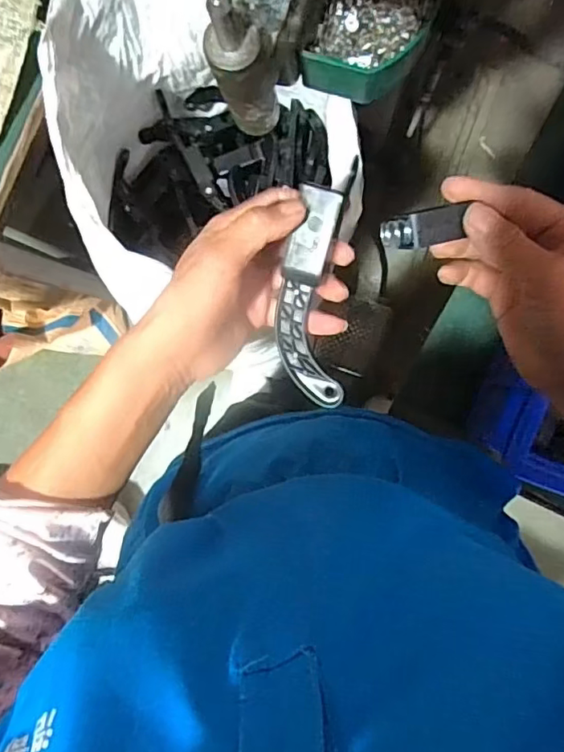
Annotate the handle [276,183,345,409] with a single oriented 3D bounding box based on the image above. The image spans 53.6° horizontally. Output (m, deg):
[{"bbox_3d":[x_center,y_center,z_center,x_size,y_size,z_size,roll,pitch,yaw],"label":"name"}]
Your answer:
[{"bbox_3d":[0.019,-0.046,0.342,0.041,0.020,0.135,4,121,5],"label":"handle"}]

